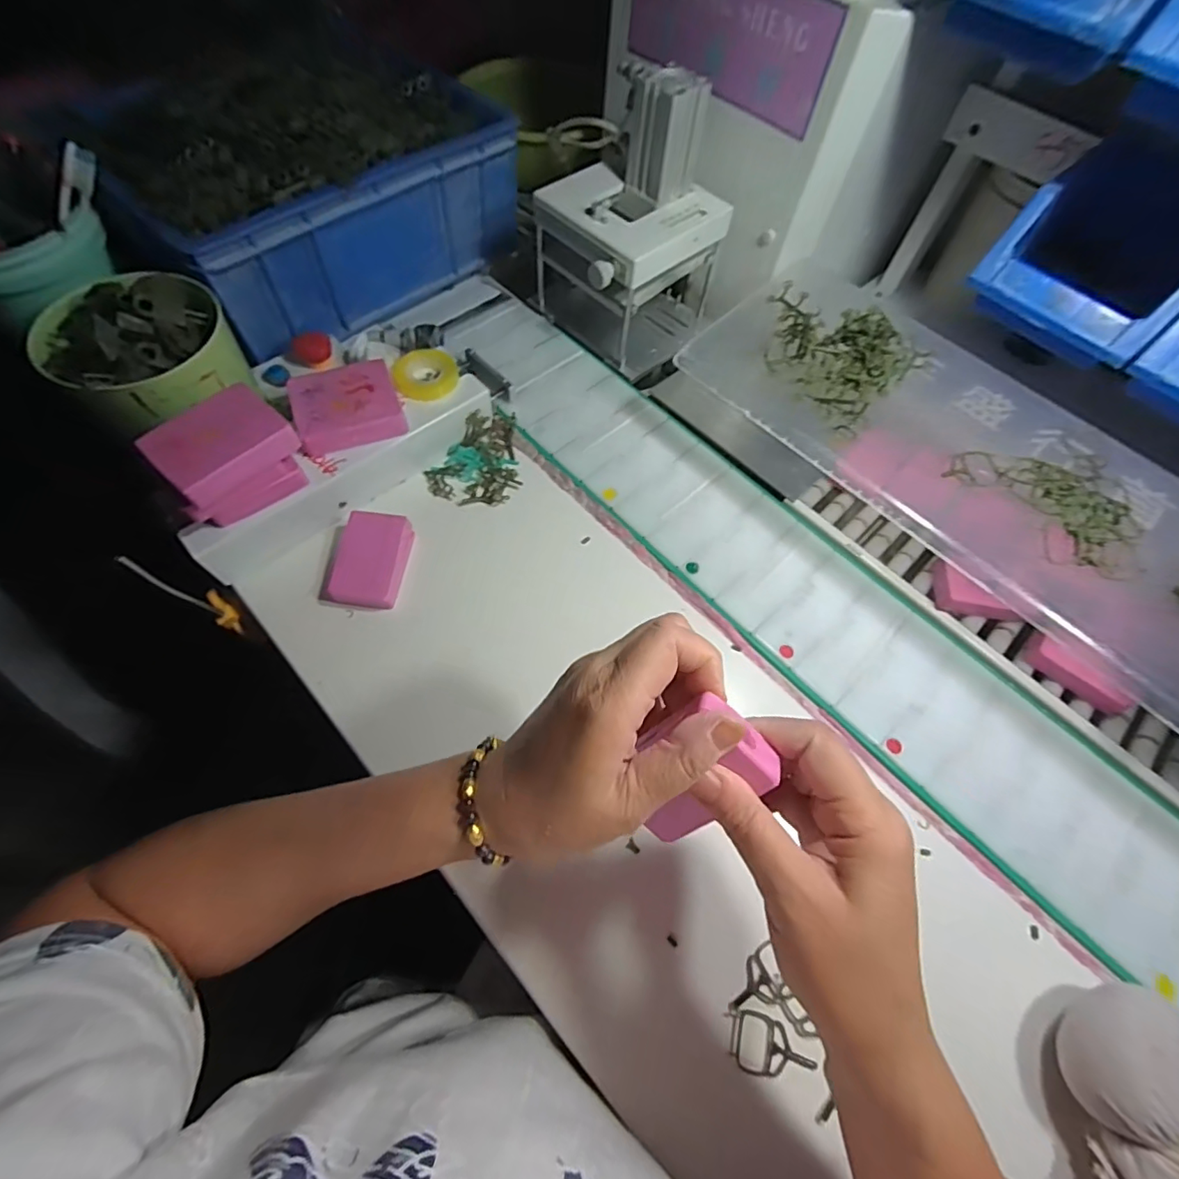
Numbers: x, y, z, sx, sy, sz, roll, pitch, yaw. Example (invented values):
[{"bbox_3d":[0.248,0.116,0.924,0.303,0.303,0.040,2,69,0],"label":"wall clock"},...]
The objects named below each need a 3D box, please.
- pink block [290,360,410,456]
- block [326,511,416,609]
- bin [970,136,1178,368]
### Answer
[{"bbox_3d":[-0.192,-0.145,0.427,0.078,0.023,0.072,-21,66,-14],"label":"pink block"},{"bbox_3d":[-0.167,-0.022,0.410,0.048,0.026,0.075,8,63,0],"label":"block"},{"bbox_3d":[0.397,-0.252,0.413,0.175,0.083,0.127,-38,71,-20],"label":"bin"}]

